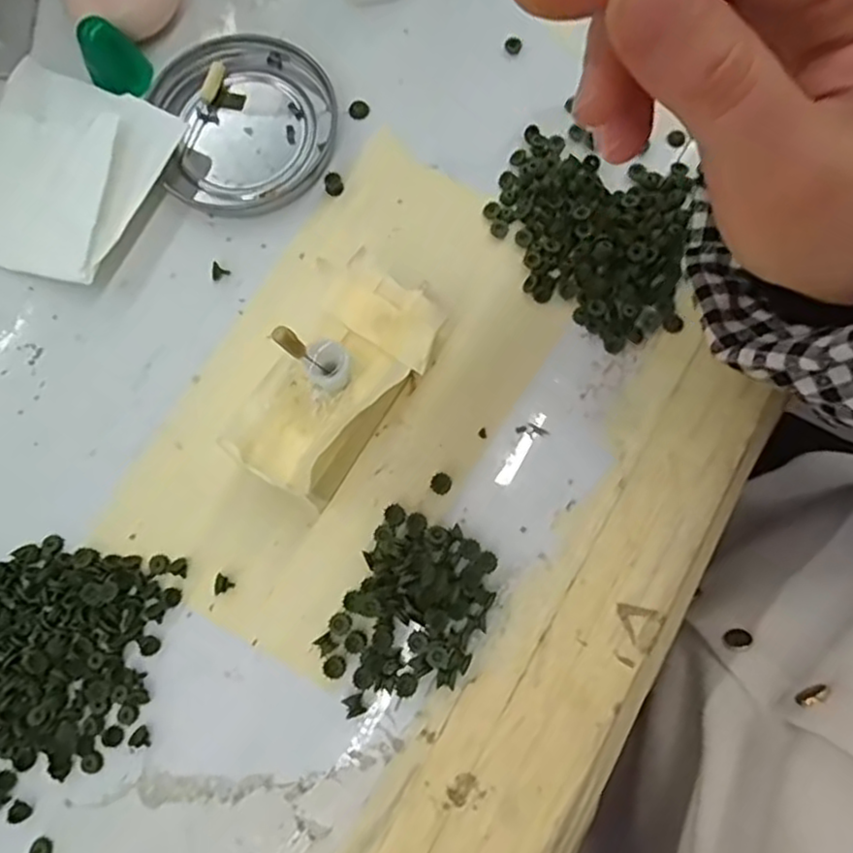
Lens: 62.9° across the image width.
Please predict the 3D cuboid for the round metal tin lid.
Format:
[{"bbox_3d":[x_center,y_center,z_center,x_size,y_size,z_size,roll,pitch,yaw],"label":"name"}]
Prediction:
[{"bbox_3d":[-0.073,-0.126,0.289,0.073,0.009,0.074,0,77,1],"label":"round metal tin lid"}]

